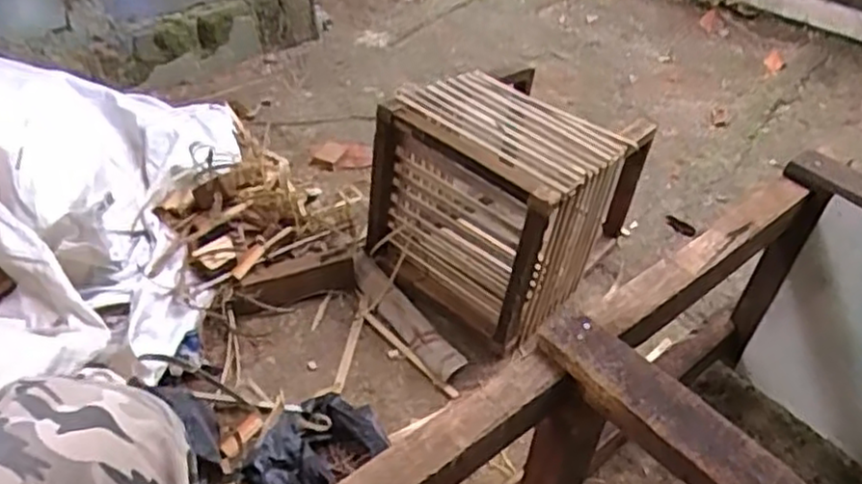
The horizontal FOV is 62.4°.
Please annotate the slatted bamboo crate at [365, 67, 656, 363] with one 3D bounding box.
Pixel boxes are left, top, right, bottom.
[{"bbox_3d":[0.134,-0.088,1.183,0.312,0.313,0.416,32,46,27],"label":"slatted bamboo crate"}]

